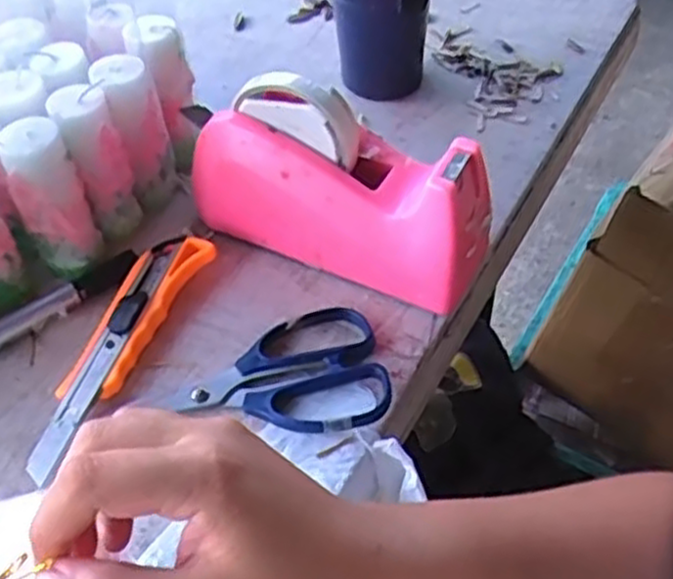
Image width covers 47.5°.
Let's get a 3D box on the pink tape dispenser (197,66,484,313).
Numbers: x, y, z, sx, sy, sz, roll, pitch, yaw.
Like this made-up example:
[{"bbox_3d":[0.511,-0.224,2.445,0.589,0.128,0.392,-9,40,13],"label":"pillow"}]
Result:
[{"bbox_3d":[0.003,-0.069,0.485,0.189,0.112,0.068,19,52,18],"label":"pink tape dispenser"}]

